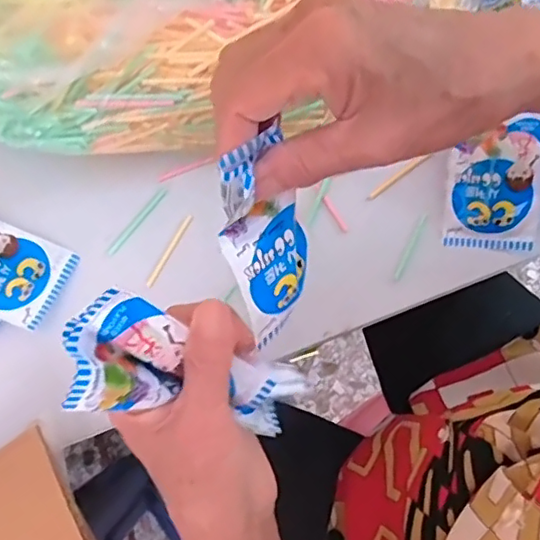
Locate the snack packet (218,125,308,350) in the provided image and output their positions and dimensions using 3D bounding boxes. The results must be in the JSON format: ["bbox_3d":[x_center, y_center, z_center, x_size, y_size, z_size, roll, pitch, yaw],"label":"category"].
[{"bbox_3d":[0.000,-0.014,0.258,0.017,0.094,0.051,24,54,41],"label":"snack packet"}]

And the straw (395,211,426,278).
[{"bbox_3d":[0.104,-0.017,0.425,0.005,0.011,0.051,25,78,6],"label":"straw"}]

